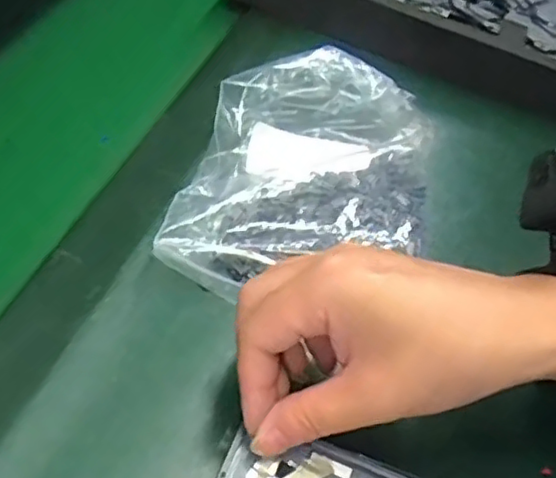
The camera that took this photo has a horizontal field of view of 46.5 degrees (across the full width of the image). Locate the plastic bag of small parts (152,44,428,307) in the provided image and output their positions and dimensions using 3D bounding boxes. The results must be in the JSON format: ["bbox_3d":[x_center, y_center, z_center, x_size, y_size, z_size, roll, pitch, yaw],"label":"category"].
[{"bbox_3d":[0.020,-0.041,0.375,0.139,0.044,0.168,14,51,2],"label":"plastic bag of small parts"}]

